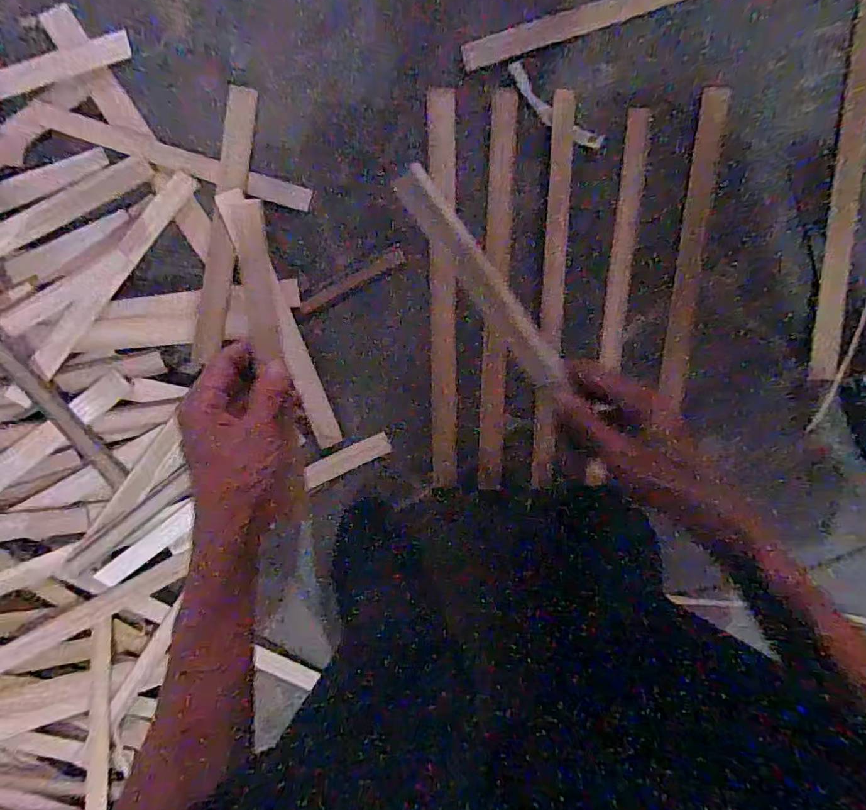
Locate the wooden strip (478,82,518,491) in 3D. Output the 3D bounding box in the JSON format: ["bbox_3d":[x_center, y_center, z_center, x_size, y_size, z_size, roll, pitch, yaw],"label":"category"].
[{"bbox_3d":[0.056,-0.091,0.429,0.021,0.004,0.336,1,98,1],"label":"wooden strip"}]

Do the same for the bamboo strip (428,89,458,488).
[{"bbox_3d":[0.010,-0.092,0.431,0.022,0.005,0.333,-1,98,2],"label":"bamboo strip"}]

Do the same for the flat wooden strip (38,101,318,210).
[{"bbox_3d":[-0.217,-0.210,0.418,0.229,0.007,0.021,17,84,-4],"label":"flat wooden strip"}]

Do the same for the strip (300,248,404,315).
[{"bbox_3d":[-0.072,-0.110,0.434,0.101,0.007,0.012,-28,97,5],"label":"strip"}]

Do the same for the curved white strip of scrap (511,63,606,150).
[{"bbox_3d":[0.099,-0.243,0.407,0.097,0.004,0.020,39,97,-4],"label":"curved white strip of scrap"}]

